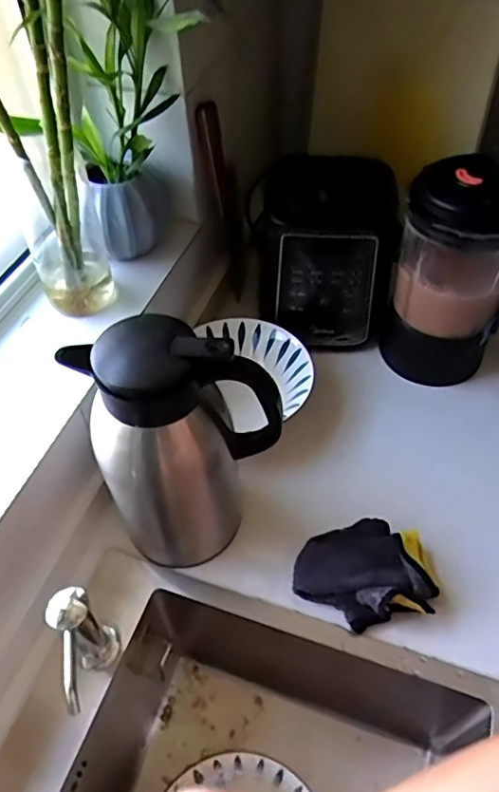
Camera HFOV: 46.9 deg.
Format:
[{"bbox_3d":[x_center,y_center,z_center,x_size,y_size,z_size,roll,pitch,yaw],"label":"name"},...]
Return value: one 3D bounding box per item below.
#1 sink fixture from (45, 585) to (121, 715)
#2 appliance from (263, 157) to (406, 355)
[{"bbox_3d":[-0.148,0.242,0.541,0.041,0.121,0.107,-19,52,-13],"label":"sink fixture"},{"bbox_3d":[0.117,-0.200,0.817,0.178,0.238,0.181,8,51,9],"label":"appliance"}]

